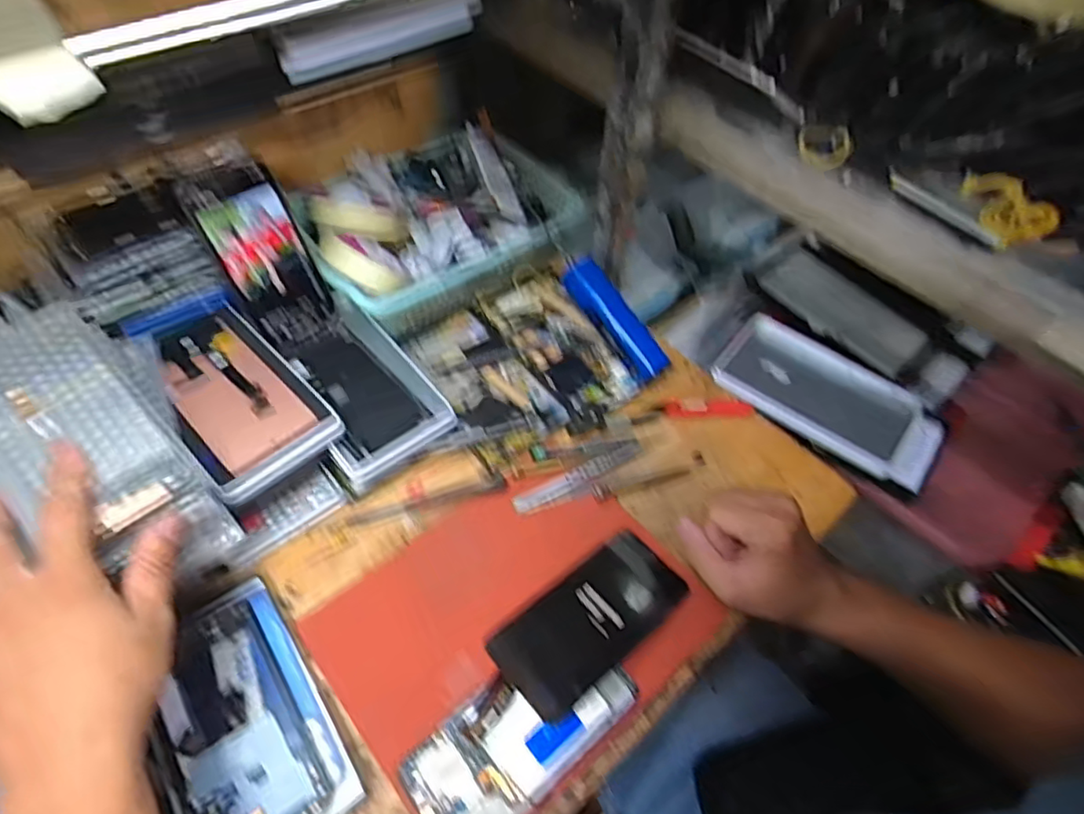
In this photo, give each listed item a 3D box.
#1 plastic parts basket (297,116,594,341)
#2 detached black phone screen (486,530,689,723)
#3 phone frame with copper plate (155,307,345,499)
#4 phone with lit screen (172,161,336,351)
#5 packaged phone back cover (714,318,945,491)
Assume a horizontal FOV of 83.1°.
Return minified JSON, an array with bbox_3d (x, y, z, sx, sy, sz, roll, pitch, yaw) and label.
[{"bbox_3d":[-0.108,-0.195,0.654,0.276,0.077,0.207,-22,59,-20],"label":"plastic parts basket"},{"bbox_3d":[0.039,0.153,0.448,0.152,0.010,0.068,-31,78,-31],"label":"detached black phone screen"},{"bbox_3d":[-0.248,-0.012,0.493,0.098,0.019,0.176,-35,65,-26],"label":"phone frame with copper plate"},{"bbox_3d":[-0.238,-0.129,0.533,0.072,0.154,0.012,-40,36,-28],"label":"phone with lit screen"},{"bbox_3d":[0.282,-0.009,0.605,0.212,0.024,0.105,35,59,18],"label":"packaged phone back cover"}]

